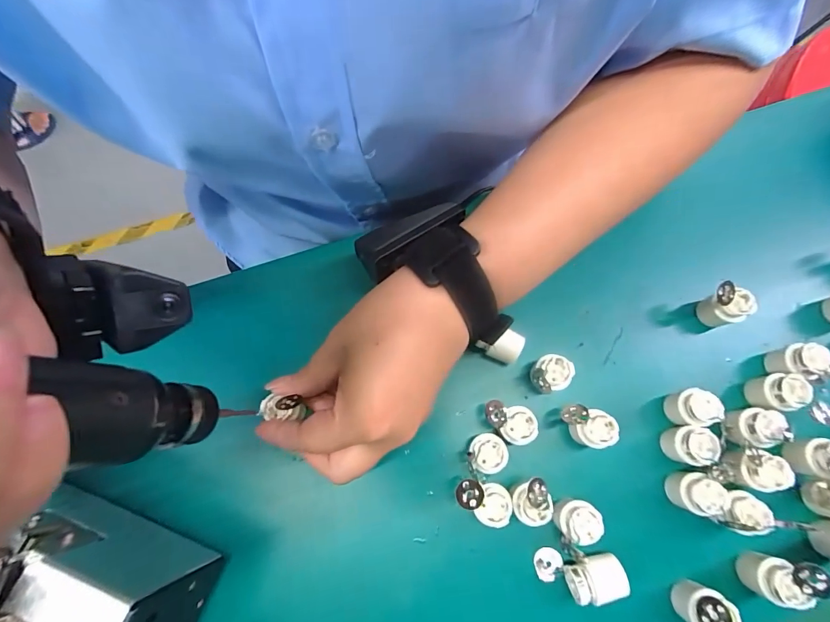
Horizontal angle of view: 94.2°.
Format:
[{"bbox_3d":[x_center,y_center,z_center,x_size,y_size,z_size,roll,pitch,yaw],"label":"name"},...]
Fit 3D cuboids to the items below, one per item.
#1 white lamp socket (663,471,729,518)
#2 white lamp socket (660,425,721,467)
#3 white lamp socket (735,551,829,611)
[{"bbox_3d":[0.157,0.103,0.220,0.017,0.030,0.021,6,75,1],"label":"white lamp socket"},{"bbox_3d":[0.158,0.078,0.225,0.018,0.030,0.021,6,75,1],"label":"white lamp socket"},{"bbox_3d":[0.191,0.140,0.201,0.020,0.036,0.023,16,75,4],"label":"white lamp socket"}]

